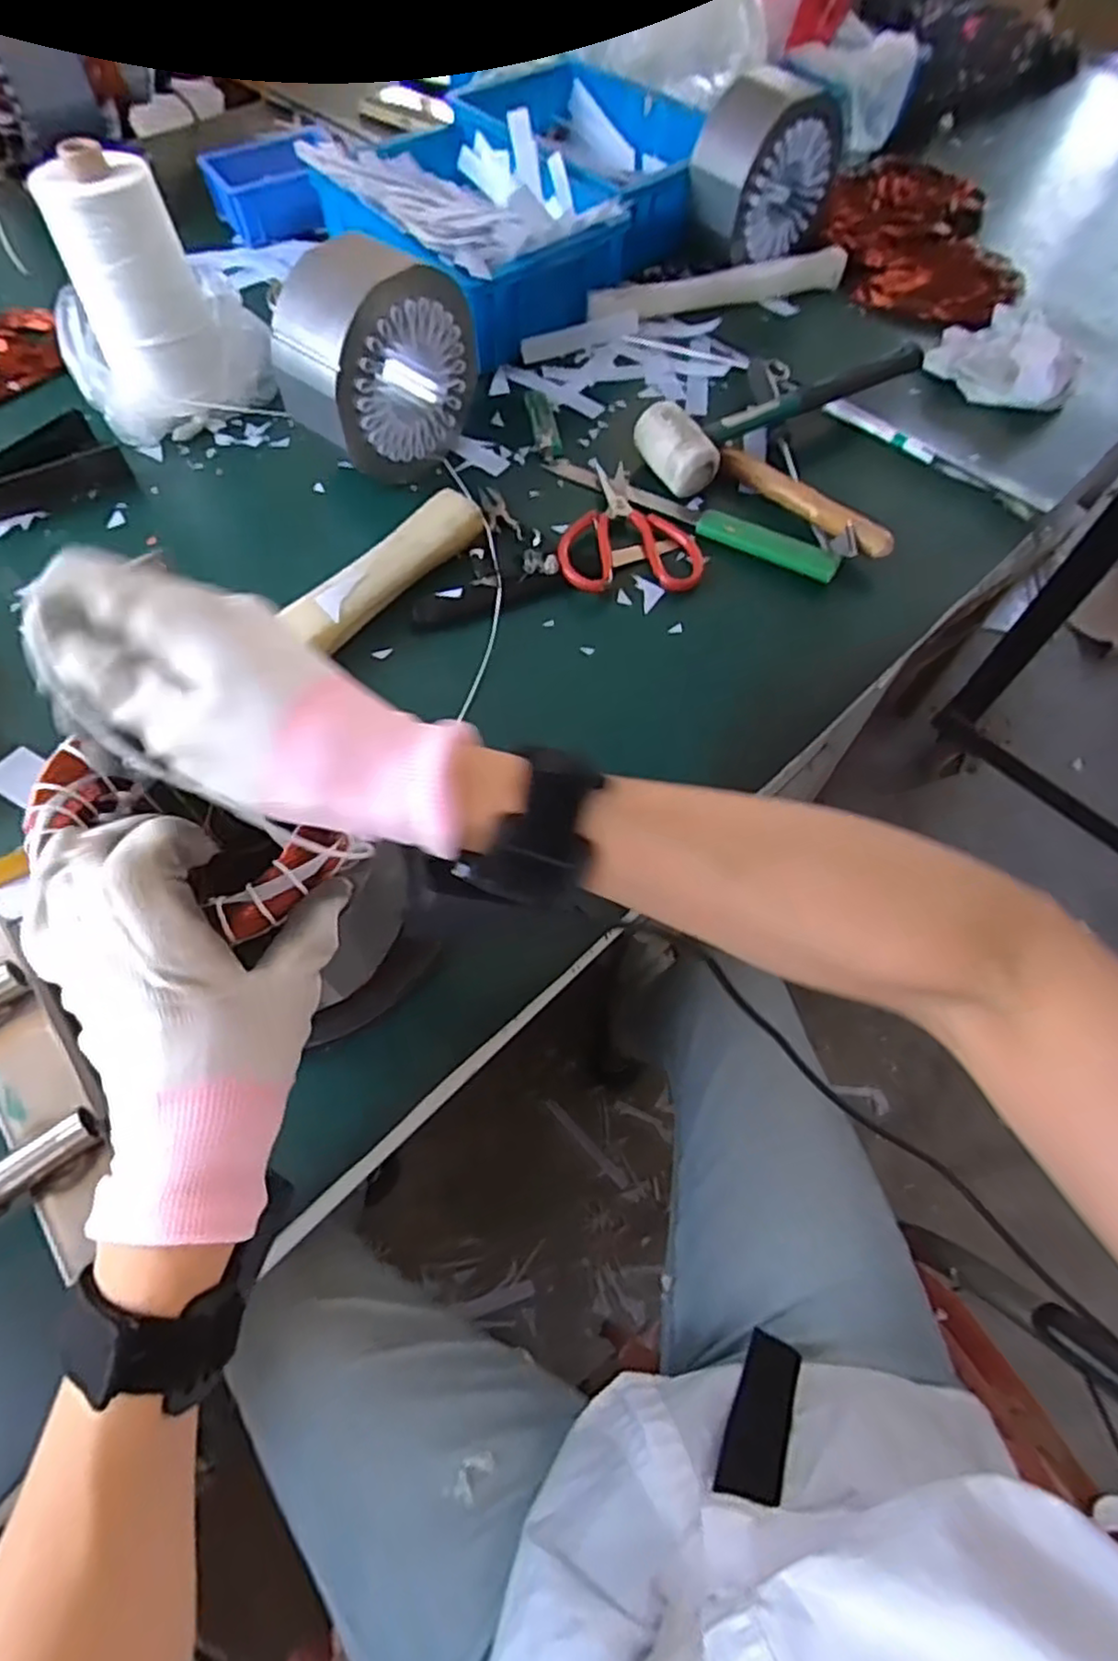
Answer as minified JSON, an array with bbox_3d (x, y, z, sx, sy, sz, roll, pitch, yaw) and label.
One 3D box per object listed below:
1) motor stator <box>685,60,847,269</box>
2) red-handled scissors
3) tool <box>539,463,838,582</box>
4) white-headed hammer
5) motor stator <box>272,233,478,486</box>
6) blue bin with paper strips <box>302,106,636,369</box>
[{"bbox_3d":[0.203,-0.665,0.704,0.141,0.129,0.096,-34,68,-18],"label":"motor stator"},{"bbox_3d":[0.050,-0.252,0.581,0.113,0.018,0.148,-9,62,-7],"label":"red-handled scissors"},{"bbox_3d":[0.109,-0.269,0.591,0.263,0.020,0.032,29,65,13],"label":"tool"},{"bbox_3d":[0.199,-0.360,0.617,0.261,0.057,0.075,-20,64,-12],"label":"white-headed hammer"},{"bbox_3d":[-0.146,-0.368,0.557,0.078,0.147,0.151,36,66,16],"label":"motor stator"},{"bbox_3d":[-0.091,-0.590,0.700,0.217,0.108,0.272,-31,67,-17],"label":"blue bin with paper strips"}]

